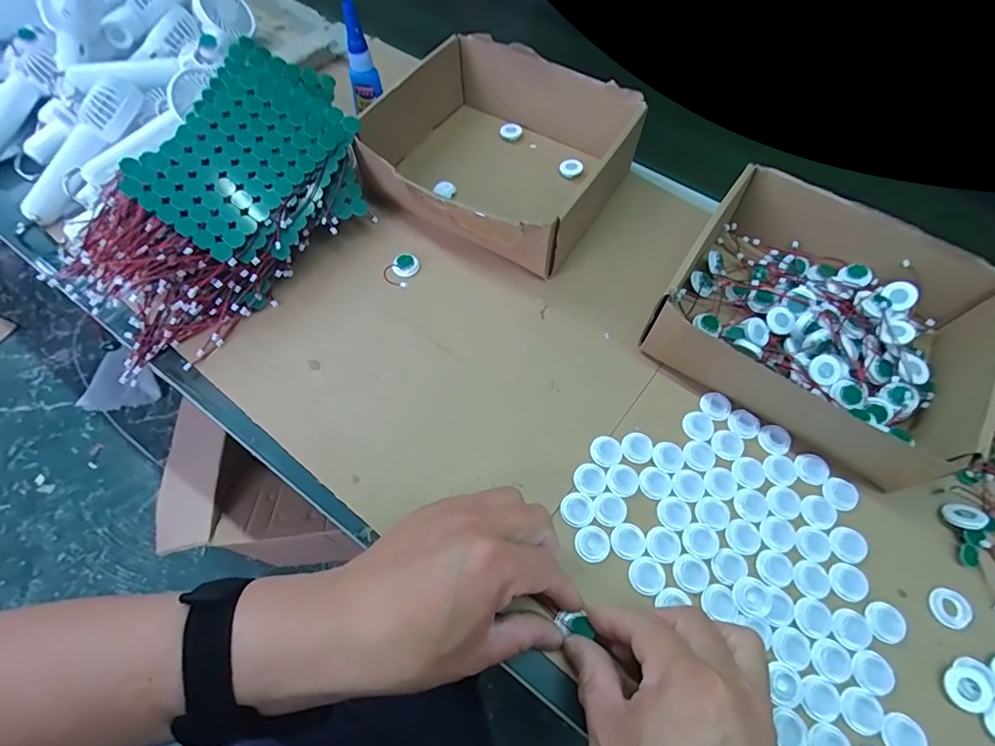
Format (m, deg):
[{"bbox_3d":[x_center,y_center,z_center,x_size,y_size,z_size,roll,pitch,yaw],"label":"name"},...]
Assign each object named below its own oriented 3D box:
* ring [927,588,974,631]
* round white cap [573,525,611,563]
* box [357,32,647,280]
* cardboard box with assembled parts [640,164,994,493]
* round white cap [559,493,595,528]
[{"bbox_3d":[0.288,0.149,0.310,0.022,0.004,0.023,0,61,-1],"label":"ring"},{"bbox_3d":[0.063,0.113,0.323,0.022,0.004,0.022,0,61,-1],"label":"round white cap"},{"bbox_3d":[0.001,-0.205,0.455,0.207,0.069,0.191,29,65,14],"label":"box"},{"bbox_3d":[0.250,-0.047,0.375,0.214,0.062,0.197,30,65,14],"label":"cardboard box with assembled parts"},{"bbox_3d":[0.055,0.093,0.333,0.022,0.004,0.023,0,61,-1],"label":"round white cap"}]

